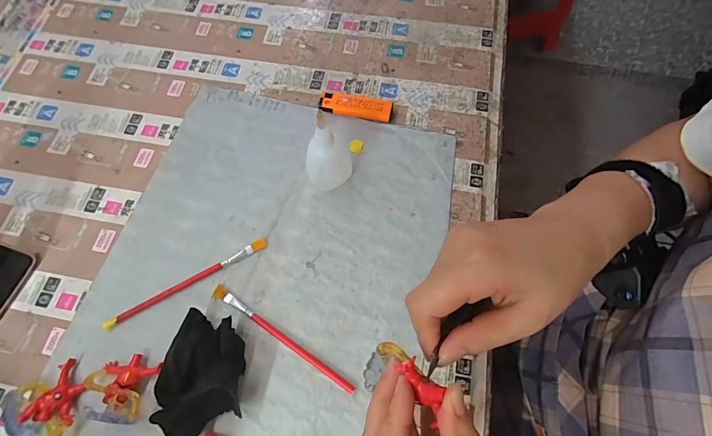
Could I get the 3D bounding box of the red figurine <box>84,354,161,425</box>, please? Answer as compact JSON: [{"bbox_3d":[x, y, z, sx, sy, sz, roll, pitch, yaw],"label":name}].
[{"bbox_3d":[-0.193,0.134,0.292,0.052,0.026,0.046,12,68,6],"label":"red figurine"}]

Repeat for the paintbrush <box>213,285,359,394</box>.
[{"bbox_3d":[-0.064,0.102,0.315,0.149,0.006,0.012,30,71,12],"label":"paintbrush"}]

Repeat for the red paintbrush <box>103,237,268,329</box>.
[{"bbox_3d":[-0.153,0.059,0.335,0.154,0.005,0.009,-29,70,-11],"label":"red paintbrush"}]

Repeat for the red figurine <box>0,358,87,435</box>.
[{"bbox_3d":[-0.248,0.150,0.292,0.046,0.025,0.054,-24,69,-9],"label":"red figurine"}]

